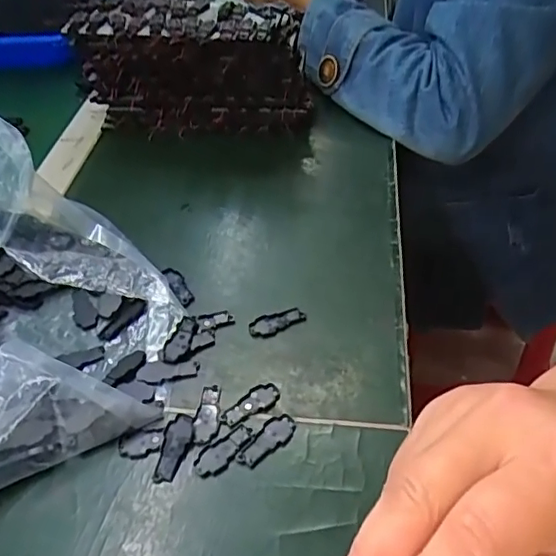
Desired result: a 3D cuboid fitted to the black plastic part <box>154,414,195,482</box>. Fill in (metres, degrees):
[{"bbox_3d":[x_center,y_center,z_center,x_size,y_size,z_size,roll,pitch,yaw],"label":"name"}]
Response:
[{"bbox_3d":[-0.059,0.098,0.331,0.015,0.007,0.040,5,45,8],"label":"black plastic part"}]

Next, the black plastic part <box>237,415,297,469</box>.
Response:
[{"bbox_3d":[-0.006,0.094,0.333,0.016,0.004,0.040,34,55,31],"label":"black plastic part"}]

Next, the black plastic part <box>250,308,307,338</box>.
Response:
[{"bbox_3d":[-0.001,0.030,0.395,0.039,0.006,0.017,-21,47,-17],"label":"black plastic part"}]

